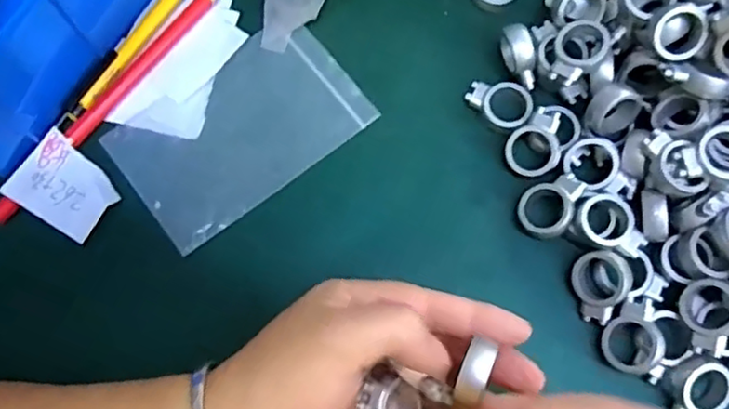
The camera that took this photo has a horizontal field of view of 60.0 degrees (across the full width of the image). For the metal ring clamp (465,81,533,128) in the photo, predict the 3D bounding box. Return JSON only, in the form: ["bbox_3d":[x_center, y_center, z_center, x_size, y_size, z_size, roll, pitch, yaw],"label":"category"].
[{"bbox_3d":[0.070,-0.053,0.331,0.034,0.008,0.025,26,77,8],"label":"metal ring clamp"}]

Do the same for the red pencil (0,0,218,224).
[{"bbox_3d":[-0.134,-0.056,0.332,0.009,0.008,0.168,37,78,10],"label":"red pencil"}]

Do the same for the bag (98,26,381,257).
[{"bbox_3d":[-0.064,-0.039,0.332,0.123,0.005,0.075,-38,77,-9],"label":"bag"}]

